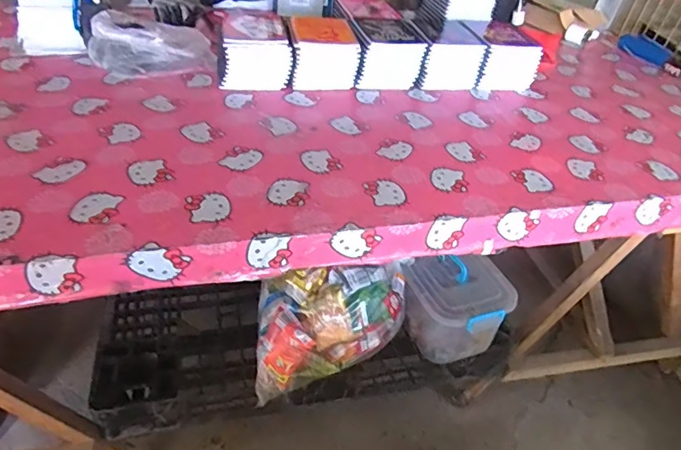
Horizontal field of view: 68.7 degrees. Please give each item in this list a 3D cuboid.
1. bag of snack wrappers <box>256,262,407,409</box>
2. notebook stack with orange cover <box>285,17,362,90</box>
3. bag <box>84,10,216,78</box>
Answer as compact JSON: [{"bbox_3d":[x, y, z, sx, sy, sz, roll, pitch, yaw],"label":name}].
[{"bbox_3d":[-0.019,0.234,1.176,0.351,0.231,0.233,0,40,-8],"label":"bag of snack wrappers"},{"bbox_3d":[-0.060,-0.466,1.309,0.180,0.124,0.261,-5,41,-13],"label":"notebook stack with orange cover"},{"bbox_3d":[-0.496,-0.470,1.283,0.275,0.087,0.296,-29,51,-35],"label":"bag"}]

